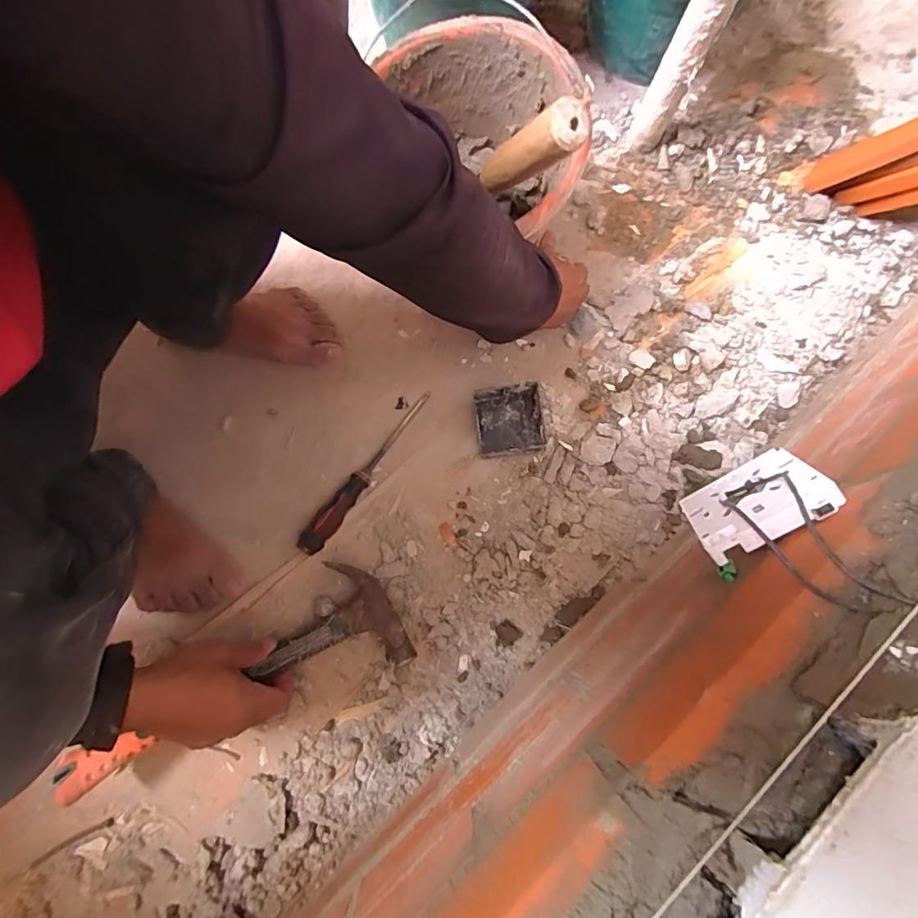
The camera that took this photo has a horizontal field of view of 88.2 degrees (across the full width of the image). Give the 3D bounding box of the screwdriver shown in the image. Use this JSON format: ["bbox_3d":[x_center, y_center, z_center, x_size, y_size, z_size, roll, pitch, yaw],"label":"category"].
[{"bbox_3d":[-0.100,0.011,0.530,0.027,0.029,0.223,35,77,11],"label":"screwdriver"}]

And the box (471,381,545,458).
[{"bbox_3d":[0.058,-0.041,0.541,0.077,0.038,0.080,-6,75,-2],"label":"box"}]

